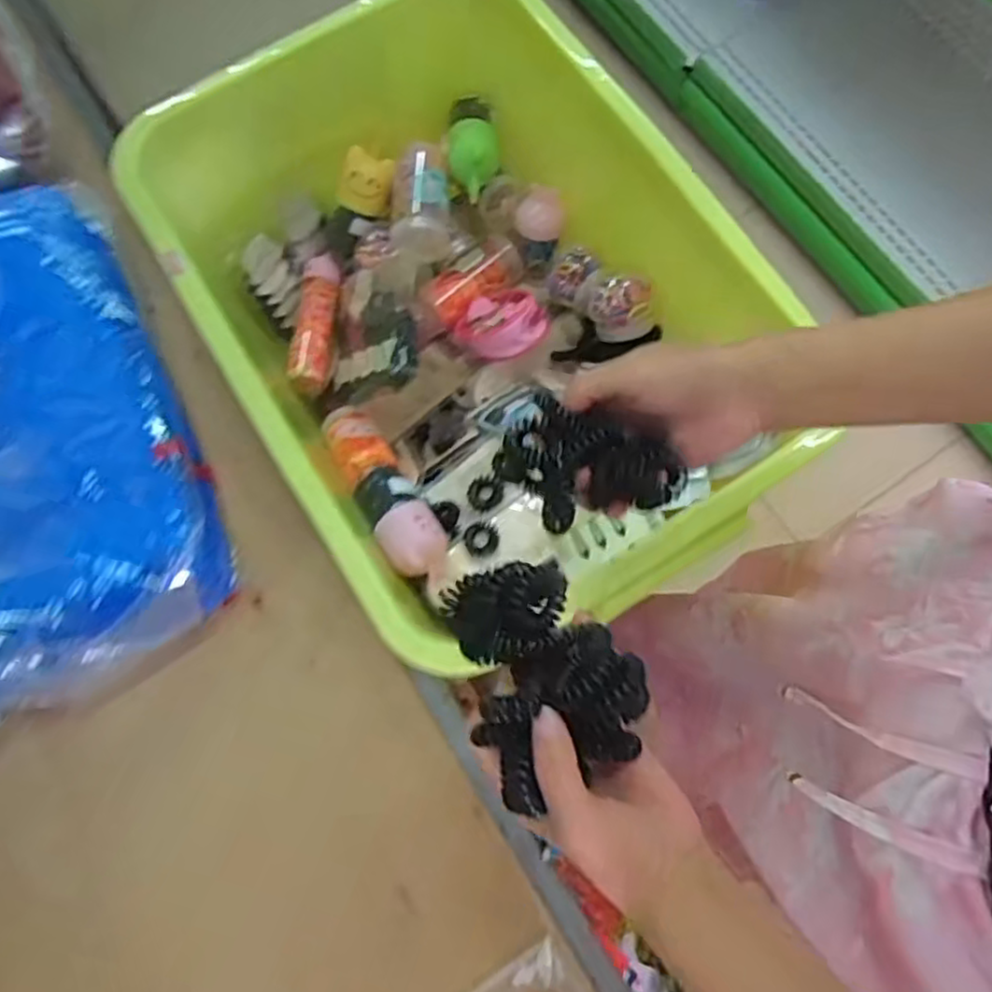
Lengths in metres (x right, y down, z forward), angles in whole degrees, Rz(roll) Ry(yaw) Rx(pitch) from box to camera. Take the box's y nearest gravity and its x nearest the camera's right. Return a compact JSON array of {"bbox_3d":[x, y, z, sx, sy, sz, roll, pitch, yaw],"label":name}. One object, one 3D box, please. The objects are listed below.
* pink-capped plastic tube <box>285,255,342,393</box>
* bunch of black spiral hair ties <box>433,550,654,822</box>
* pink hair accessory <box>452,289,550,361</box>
[{"bbox_3d":[-0.192,-0.186,0.756,0.039,0.032,0.144,4,74,2],"label":"pink-capped plastic tube"},{"bbox_3d":[0.022,0.077,0.323,0.073,0.043,0.103,-18,73,-4],"label":"bunch of black spiral hair ties"},{"bbox_3d":[0.003,-0.177,0.723,0.100,0.026,0.081,2,51,29],"label":"pink hair accessory"}]

